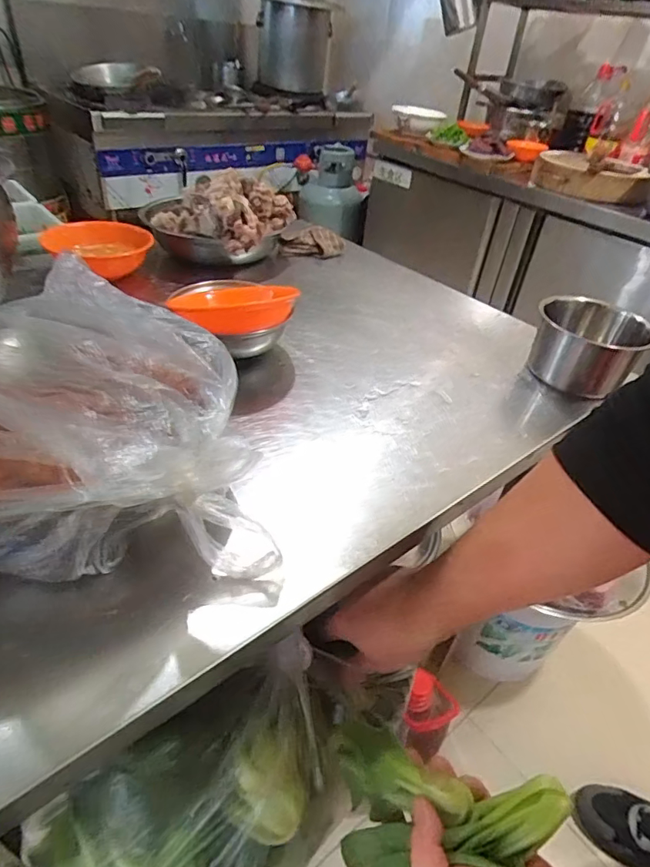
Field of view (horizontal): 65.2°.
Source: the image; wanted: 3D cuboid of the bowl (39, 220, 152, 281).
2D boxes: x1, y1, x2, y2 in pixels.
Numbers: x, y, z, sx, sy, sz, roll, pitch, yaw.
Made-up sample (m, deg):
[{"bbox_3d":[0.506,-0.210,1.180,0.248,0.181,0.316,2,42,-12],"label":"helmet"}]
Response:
[{"bbox_3d":[-0.335,-0.273,0.754,0.149,0.046,0.137,-8,41,-19],"label":"bowl"}]

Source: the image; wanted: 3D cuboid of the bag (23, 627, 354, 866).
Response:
[{"bbox_3d":[-0.091,0.311,0.419,0.240,0.153,0.113,-21,44,-34],"label":"bag"}]

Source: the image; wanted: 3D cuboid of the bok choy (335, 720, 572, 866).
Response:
[{"bbox_3d":[0.087,0.275,0.372,0.162,0.041,0.102,-11,29,22],"label":"bok choy"}]

